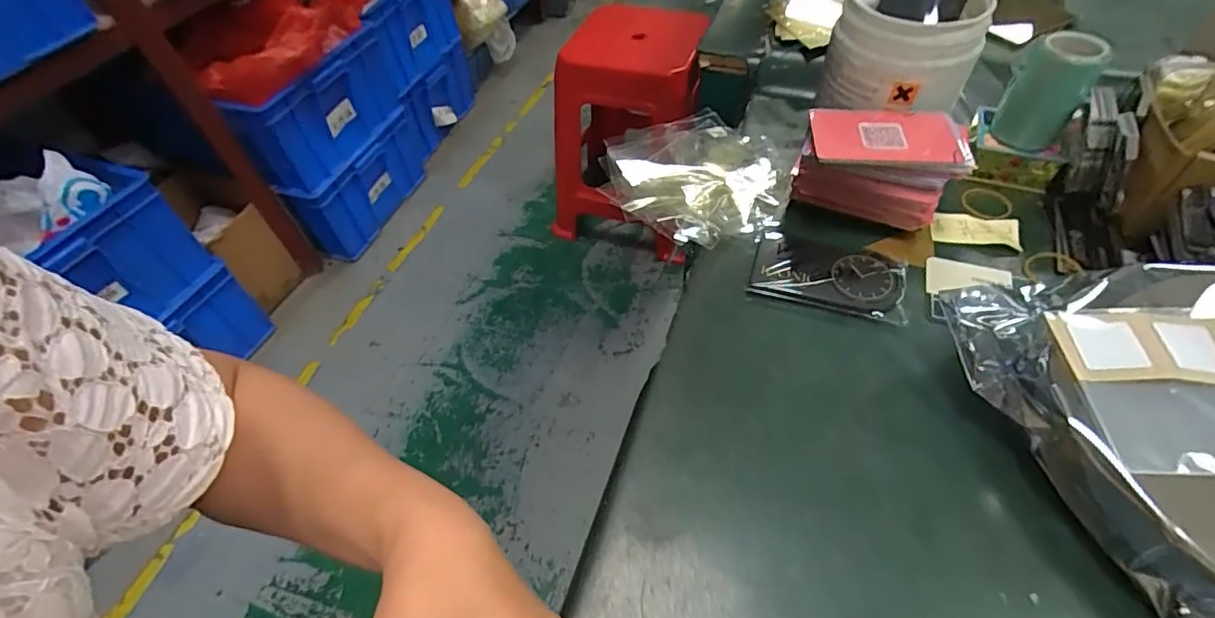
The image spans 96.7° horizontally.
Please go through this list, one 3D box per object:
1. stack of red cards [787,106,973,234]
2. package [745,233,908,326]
[{"bbox_3d":[0.182,-0.096,0.367,0.100,0.058,0.063,10,53,12],"label":"stack of red cards"},{"bbox_3d":[0.139,-0.022,0.342,0.089,0.009,0.052,14,54,15],"label":"package"}]

